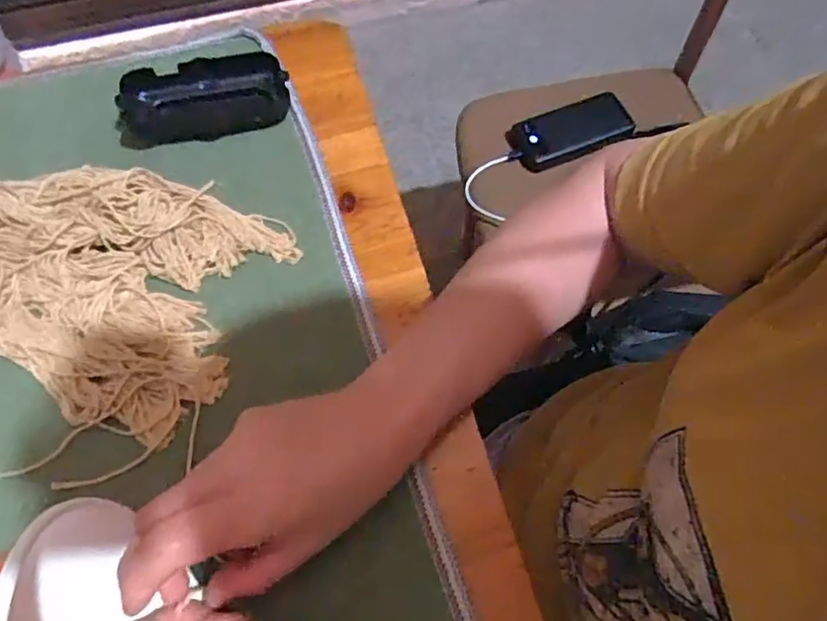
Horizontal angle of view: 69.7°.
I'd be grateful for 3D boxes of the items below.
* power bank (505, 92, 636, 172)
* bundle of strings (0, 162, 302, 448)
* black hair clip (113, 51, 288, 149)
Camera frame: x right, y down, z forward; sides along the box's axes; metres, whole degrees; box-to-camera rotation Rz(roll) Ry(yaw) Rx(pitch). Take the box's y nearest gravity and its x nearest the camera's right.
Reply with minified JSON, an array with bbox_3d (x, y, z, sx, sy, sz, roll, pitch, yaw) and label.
[{"bbox_3d":[0.212,-0.240,0.801,0.158,0.032,0.074,-20,65,-10],"label":"power bank"},{"bbox_3d":[-0.261,-0.030,0.356,0.333,0.051,0.153,10,64,4],"label":"bundle of strings"},{"bbox_3d":[-0.149,-0.149,0.426,0.120,0.034,0.055,-8,64,-5],"label":"black hair clip"}]

